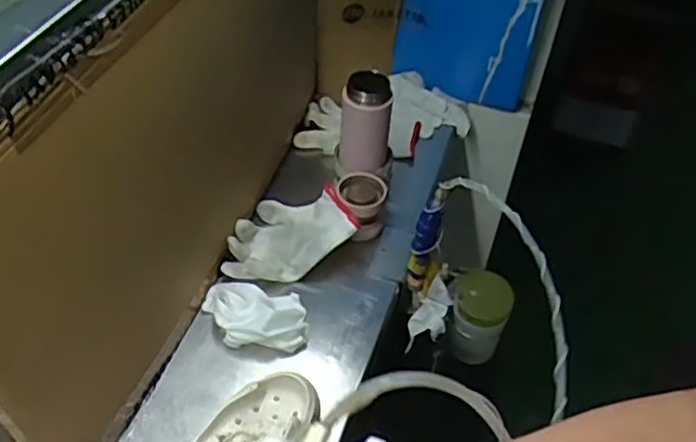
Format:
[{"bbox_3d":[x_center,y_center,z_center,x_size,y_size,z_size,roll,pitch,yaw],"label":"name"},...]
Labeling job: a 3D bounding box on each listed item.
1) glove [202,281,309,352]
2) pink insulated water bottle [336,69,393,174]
[{"bbox_3d":[-0.109,0.109,0.795,0.122,0.034,0.084,2,45,-2],"label":"glove"},{"bbox_3d":[0.022,-0.123,0.878,0.065,0.125,0.052,4,45,1],"label":"pink insulated water bottle"}]

